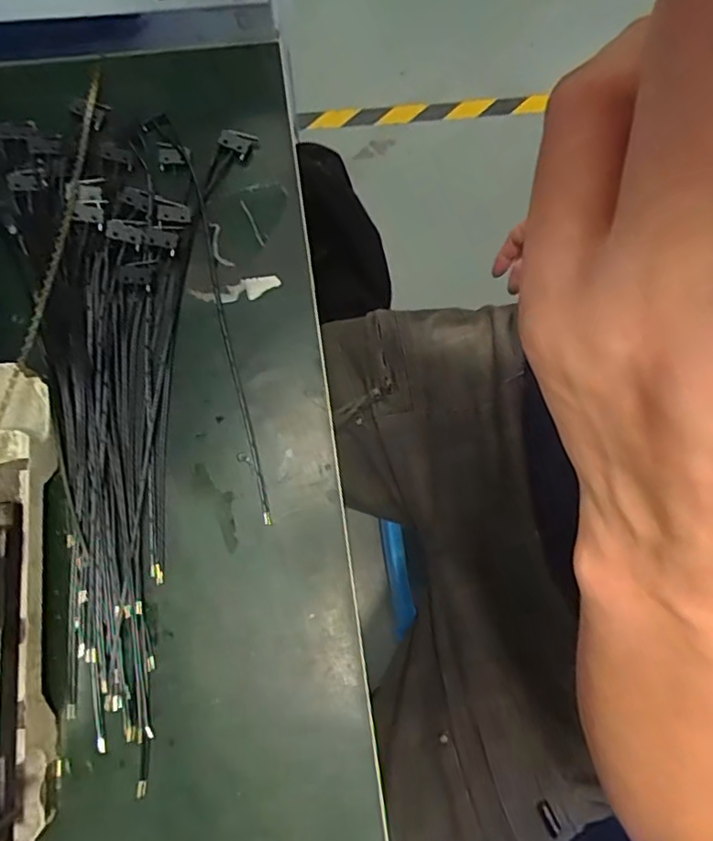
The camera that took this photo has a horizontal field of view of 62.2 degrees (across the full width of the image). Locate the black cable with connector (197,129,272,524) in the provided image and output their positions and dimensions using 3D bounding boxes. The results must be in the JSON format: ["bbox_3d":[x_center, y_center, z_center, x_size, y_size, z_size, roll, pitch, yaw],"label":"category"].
[{"bbox_3d":[-0.074,-0.064,0.349,0.036,0.014,0.244,-3,75,-3],"label":"black cable with connector"}]

